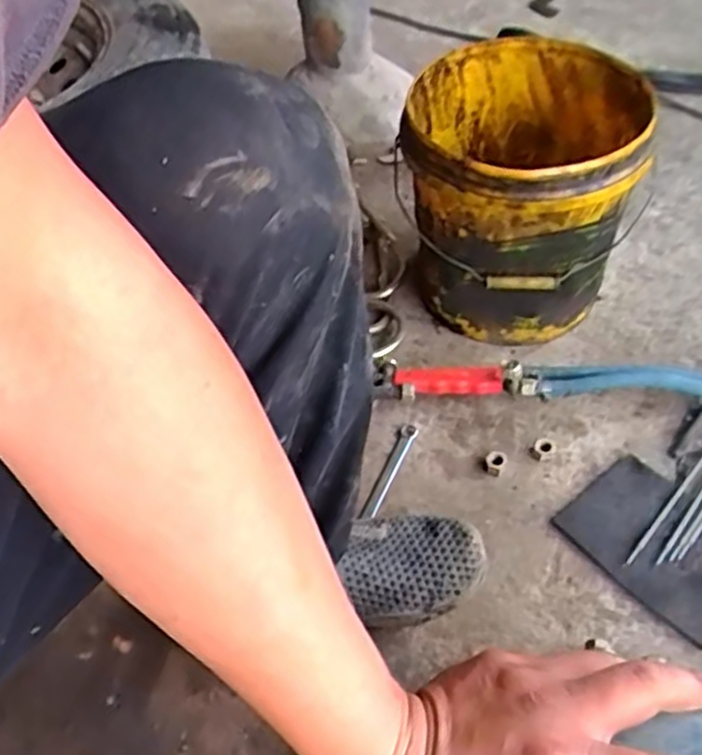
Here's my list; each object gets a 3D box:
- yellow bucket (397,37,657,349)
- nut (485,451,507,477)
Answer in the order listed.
[{"bbox_3d":[0.189,-0.215,0.854,0.235,0.245,0.266,7,52,12],"label":"yellow bucket"},{"bbox_3d":[0.153,0.092,0.786,0.022,0.017,0.023,-3,49,4],"label":"nut"}]

